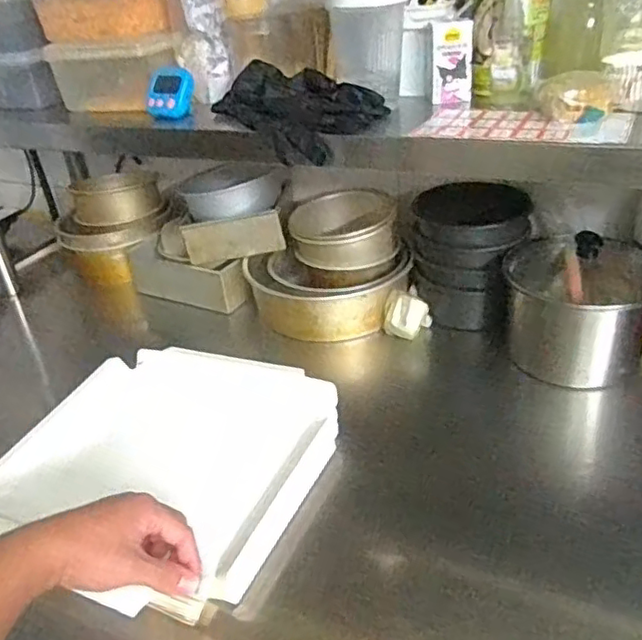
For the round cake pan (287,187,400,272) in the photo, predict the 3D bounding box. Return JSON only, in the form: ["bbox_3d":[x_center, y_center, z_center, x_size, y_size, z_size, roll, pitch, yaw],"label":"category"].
[{"bbox_3d":[0.034,-0.151,0.993,0.161,0.077,0.177,-5,33,3],"label":"round cake pan"}]

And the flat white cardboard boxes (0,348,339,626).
[{"bbox_3d":[-0.169,0.148,0.679,0.312,0.052,0.319,11,37,25],"label":"flat white cardboard boxes"}]

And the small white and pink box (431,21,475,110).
[{"bbox_3d":[0.157,-0.305,0.749,0.048,0.093,0.028,-1,33,9],"label":"small white and pink box"}]

